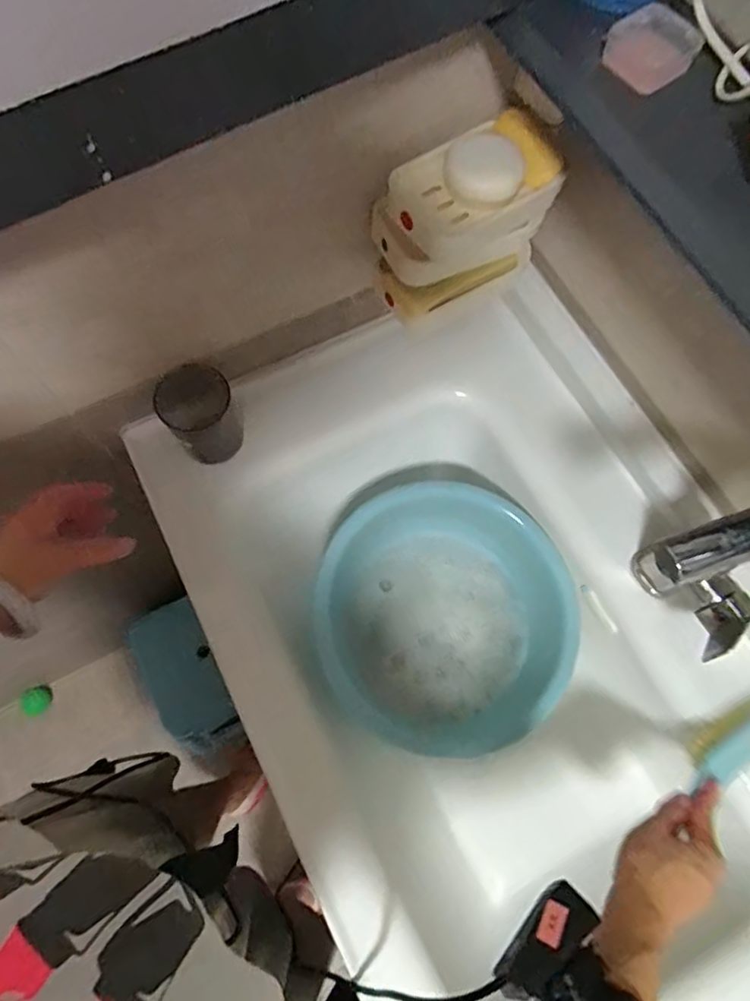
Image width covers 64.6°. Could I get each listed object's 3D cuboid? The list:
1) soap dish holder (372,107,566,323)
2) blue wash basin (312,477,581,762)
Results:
[{"bbox_3d":[0.073,-0.254,0.539,0.149,0.128,0.090,-25,73,-10],"label":"soap dish holder"},{"bbox_3d":[0.076,0.126,0.655,0.252,0.101,0.270,1,71,-1],"label":"blue wash basin"}]

